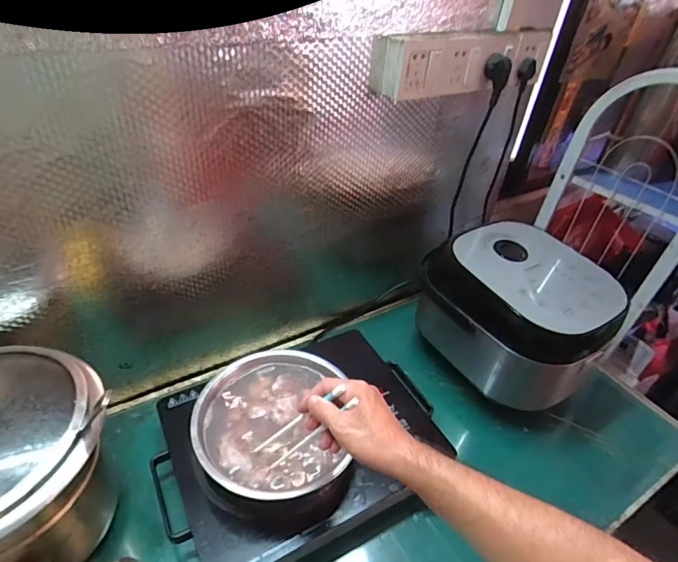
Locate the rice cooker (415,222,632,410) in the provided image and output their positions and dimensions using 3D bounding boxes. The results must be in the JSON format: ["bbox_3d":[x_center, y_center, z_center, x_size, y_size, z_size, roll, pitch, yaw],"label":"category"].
[{"bbox_3d":[0.333,0.060,0.832,0.261,0.202,0.287,-15,43,-25],"label":"rice cooker"}]

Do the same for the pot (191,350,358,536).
[{"bbox_3d":[-0.092,0.223,0.644,0.225,0.082,0.242,-6,40,-16],"label":"pot"}]

